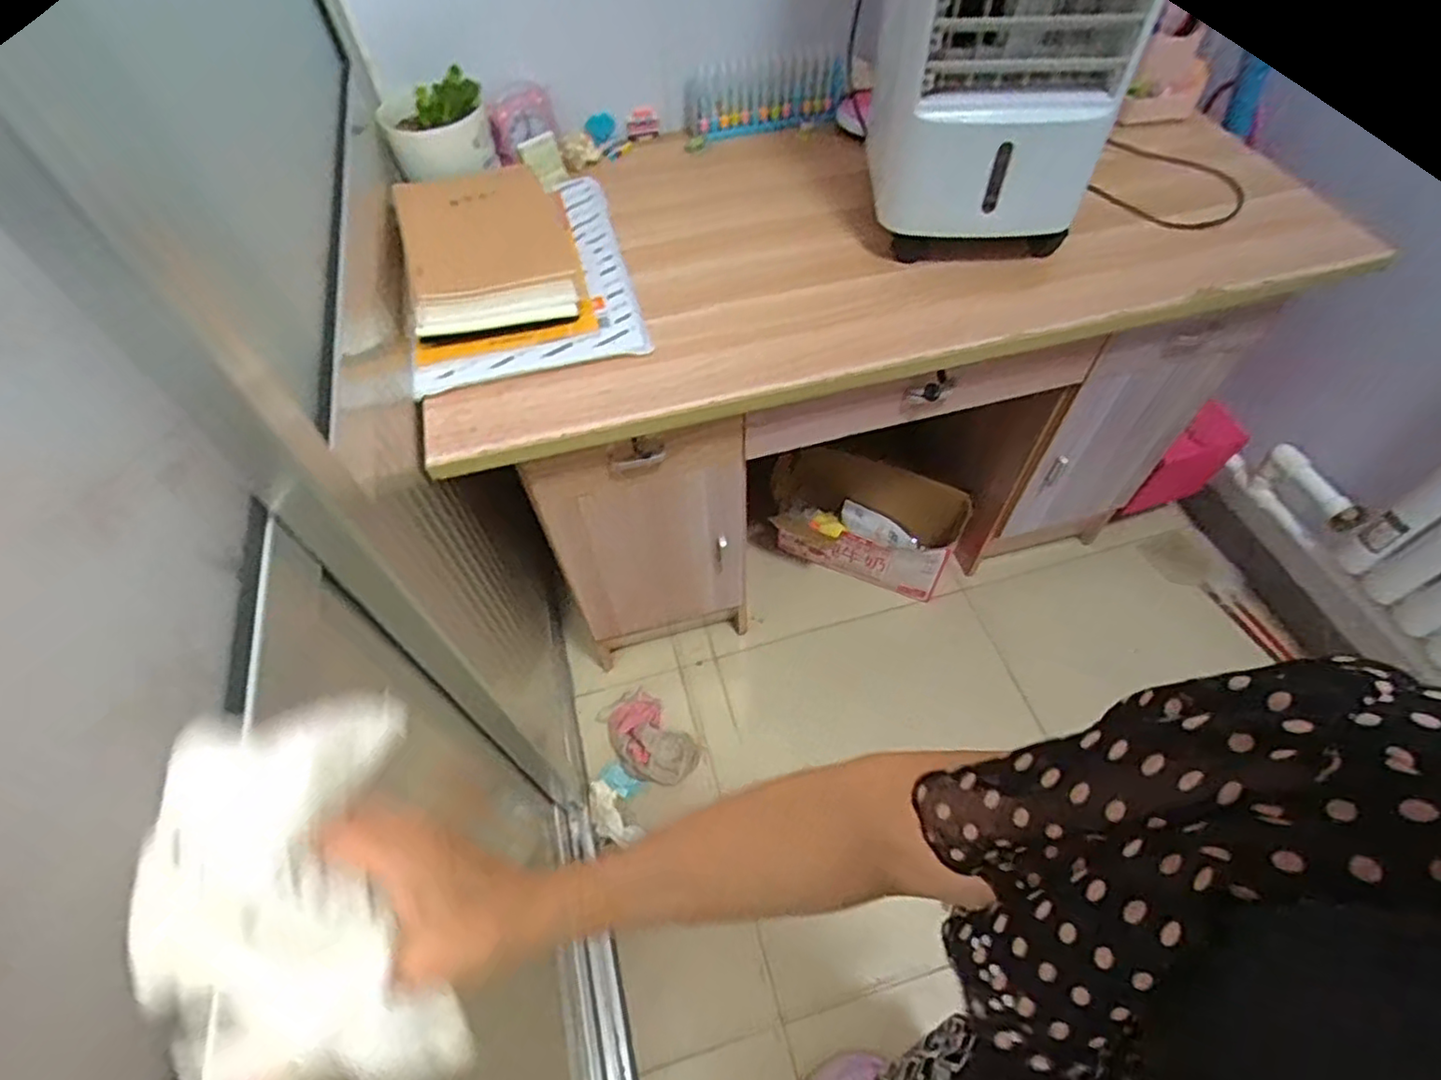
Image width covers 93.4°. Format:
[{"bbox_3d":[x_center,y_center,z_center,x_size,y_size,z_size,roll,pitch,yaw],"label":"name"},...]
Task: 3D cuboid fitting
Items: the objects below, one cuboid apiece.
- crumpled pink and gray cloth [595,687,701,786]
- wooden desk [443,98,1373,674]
[{"bbox_3d":[-0.136,0.350,1.219,0.123,0.057,0.203,-40,64,-22],"label":"crumpled pink and gray cloth"},{"bbox_3d":[0.208,-0.270,1.194,1.191,0.646,0.568,-14,57,-8],"label":"wooden desk"}]

